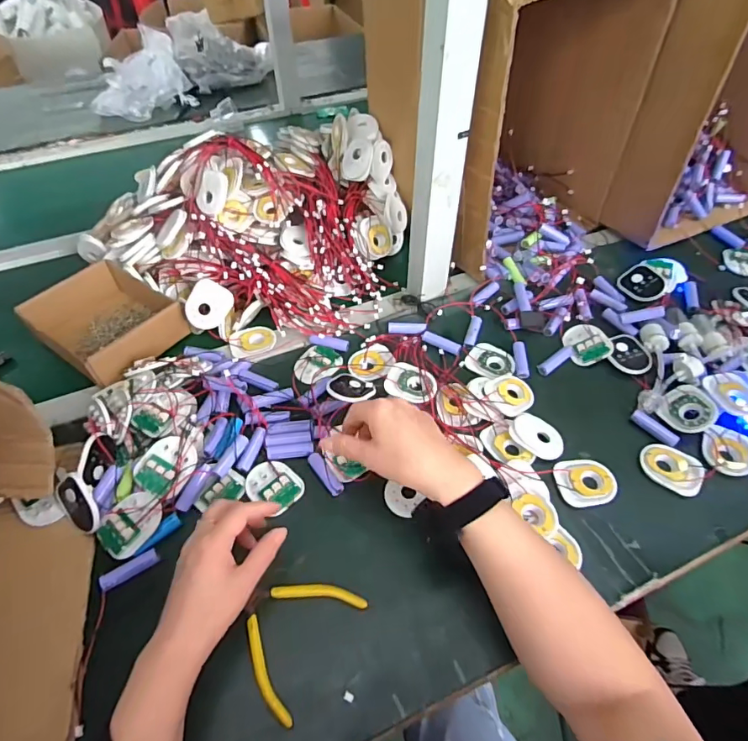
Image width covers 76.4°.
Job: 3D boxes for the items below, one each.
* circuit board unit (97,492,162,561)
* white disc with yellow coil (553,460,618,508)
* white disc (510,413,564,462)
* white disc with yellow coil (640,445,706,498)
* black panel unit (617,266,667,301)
[{"bbox_3d":[-0.229,0.145,0.449,0.045,0.020,0.057,26,56,20],"label":"circuit board unit"},{"bbox_3d":[0.216,0.113,0.480,0.055,0.007,0.050,-1,51,1],"label":"white disc with yellow coil"},{"bbox_3d":[0.176,0.070,0.511,0.057,0.010,0.044,26,56,21],"label":"white disc"},{"bbox_3d":[0.305,0.101,0.487,0.058,0.011,0.042,35,60,26],"label":"white disc with yellow coil"},{"bbox_3d":[0.375,-0.123,0.662,0.058,0.014,0.063,35,60,26],"label":"black panel unit"}]

